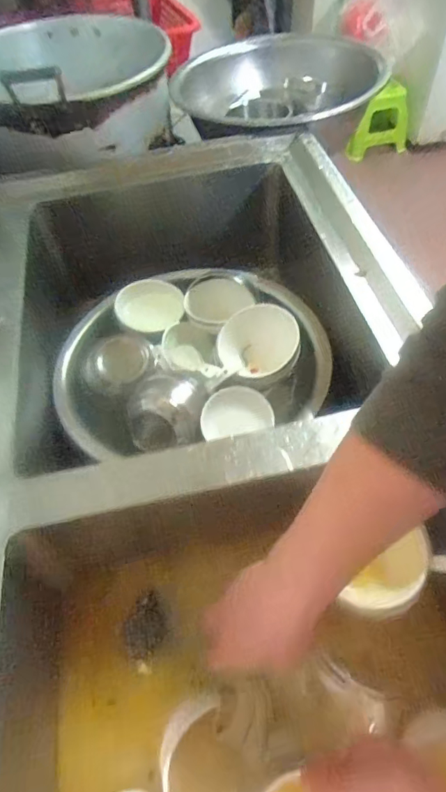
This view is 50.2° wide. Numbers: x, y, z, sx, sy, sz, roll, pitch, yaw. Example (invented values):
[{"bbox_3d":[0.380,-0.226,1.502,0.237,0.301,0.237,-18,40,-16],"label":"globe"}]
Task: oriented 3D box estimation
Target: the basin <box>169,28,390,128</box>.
[{"bbox_3d":[0.120,-0.607,0.960,0.396,0.099,0.387,-2,53,2],"label":"basin"}]

